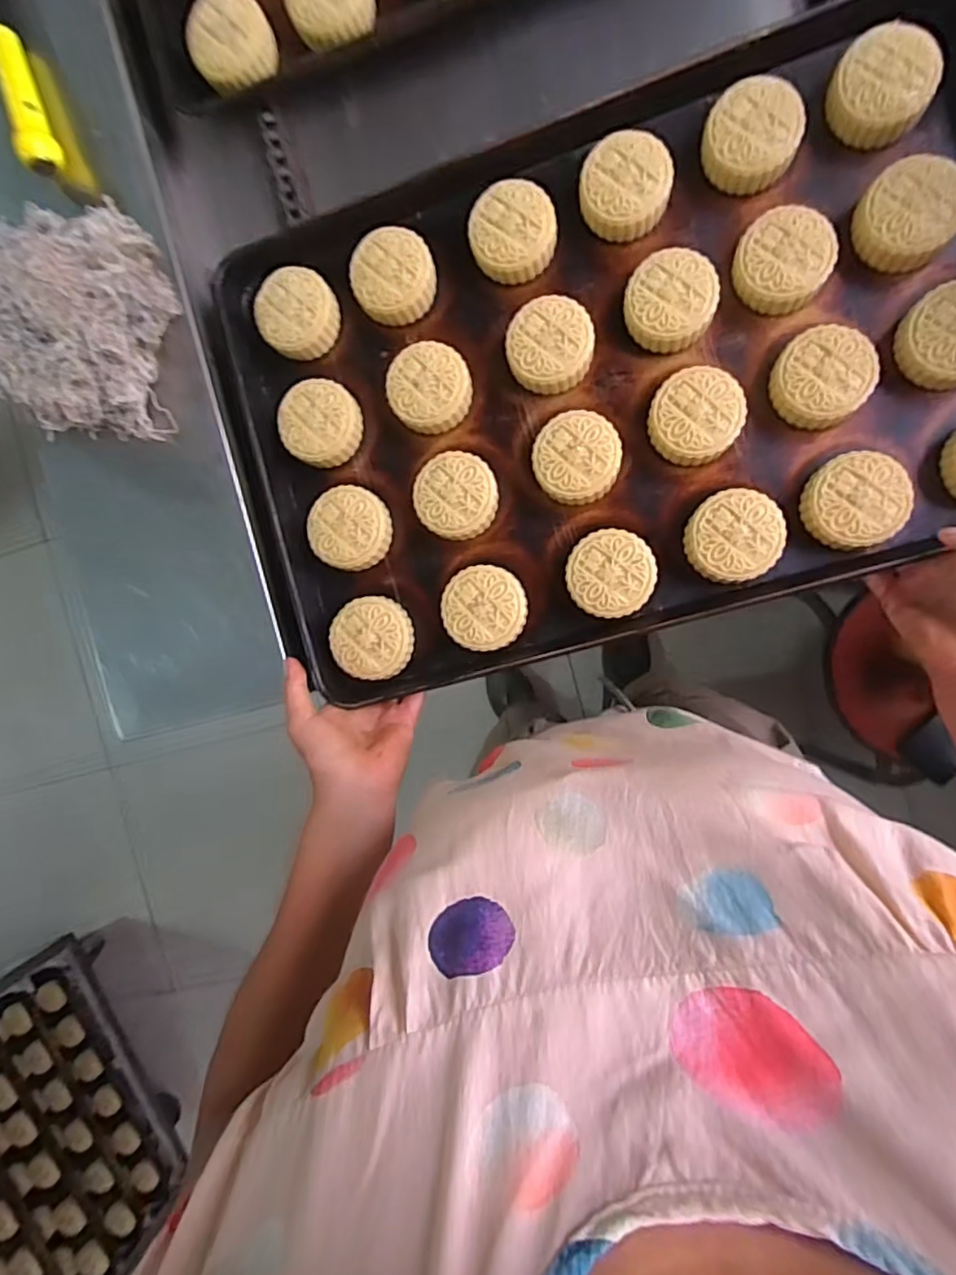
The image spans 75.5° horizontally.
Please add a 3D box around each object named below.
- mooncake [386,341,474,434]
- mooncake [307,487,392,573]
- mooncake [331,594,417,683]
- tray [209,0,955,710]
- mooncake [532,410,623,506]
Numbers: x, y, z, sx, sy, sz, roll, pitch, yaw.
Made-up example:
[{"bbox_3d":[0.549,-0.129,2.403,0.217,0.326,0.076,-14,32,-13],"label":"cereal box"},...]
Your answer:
[{"bbox_3d":[-0.040,-0.202,0.502,0.064,0.032,0.063,0,81,2],"label":"mooncake"},{"bbox_3d":[-0.107,-0.092,0.512,0.067,0.024,0.064,0,81,2],"label":"mooncake"},{"bbox_3d":[-0.088,0.000,0.507,0.066,0.018,0.065,1,81,2],"label":"mooncake"},{"bbox_3d":[0.106,-0.201,0.483,0.601,0.043,0.388,-16,89,10],"label":"tray"},{"bbox_3d":[0.077,-0.139,0.482,0.068,0.022,0.068,0,93,10],"label":"mooncake"}]

